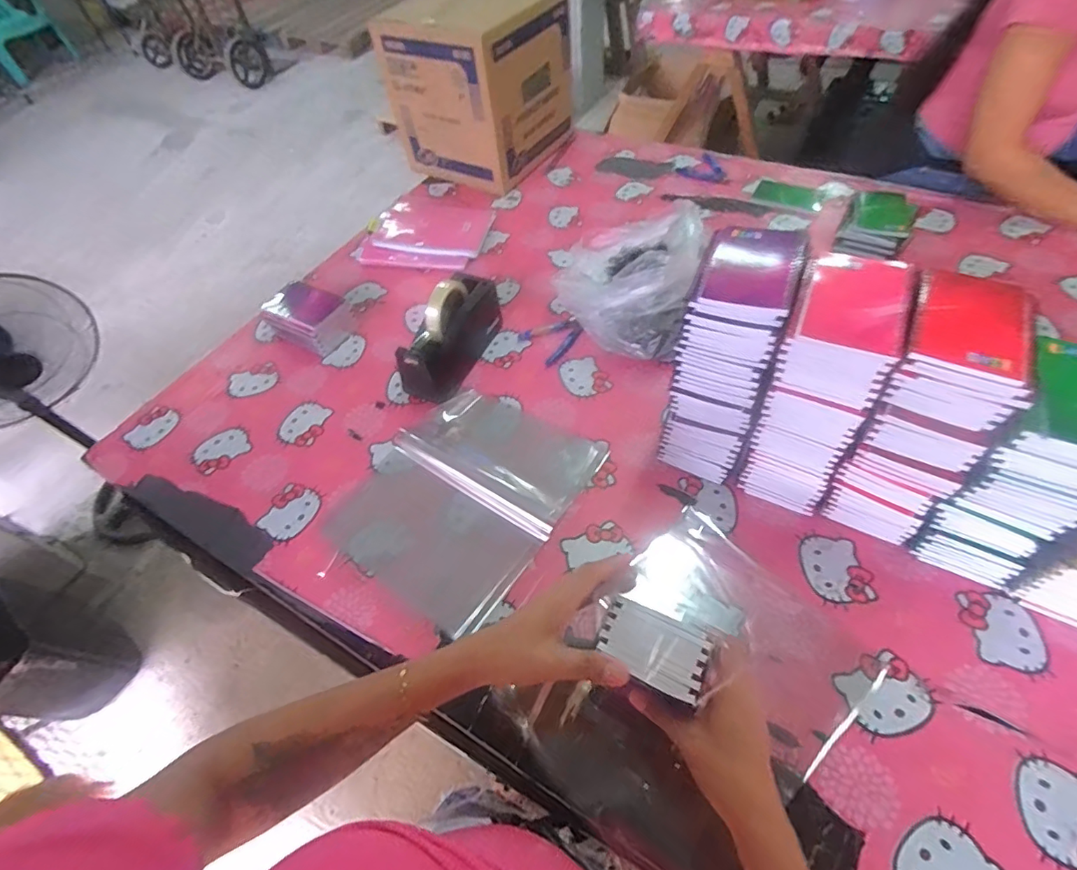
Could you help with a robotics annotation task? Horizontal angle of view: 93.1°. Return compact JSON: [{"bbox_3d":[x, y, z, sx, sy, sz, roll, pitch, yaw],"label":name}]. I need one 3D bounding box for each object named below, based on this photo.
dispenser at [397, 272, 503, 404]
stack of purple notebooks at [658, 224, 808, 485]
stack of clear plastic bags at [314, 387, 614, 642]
[{"bbox_3d":[-0.141,-0.162,0.801,0.084,0.122,0.199,22,58,20],"label":"dispenser"},{"bbox_3d":[0.221,-0.085,0.610,0.097,0.282,0.153,17,57,17],"label":"stack of purple notebooks"},{"bbox_3d":[-0.099,0.075,0.693,0.265,0.008,0.307,27,60,23],"label":"stack of clear plastic bags"}]

